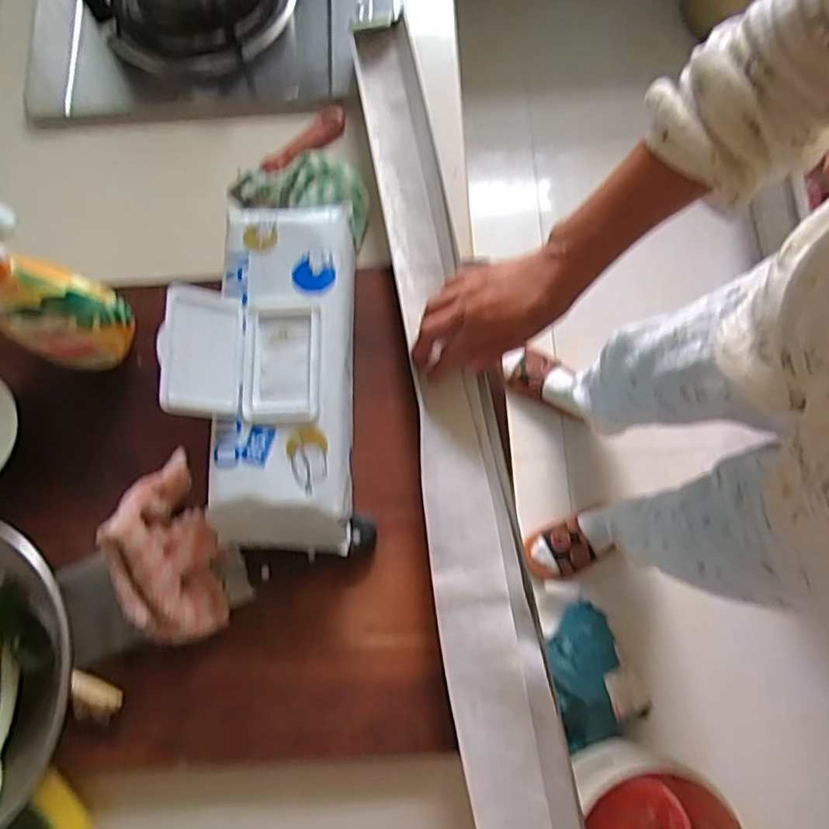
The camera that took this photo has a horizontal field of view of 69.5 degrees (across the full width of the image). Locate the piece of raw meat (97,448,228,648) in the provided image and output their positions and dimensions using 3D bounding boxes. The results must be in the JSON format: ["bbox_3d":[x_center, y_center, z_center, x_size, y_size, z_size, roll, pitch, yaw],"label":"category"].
[{"bbox_3d":[-0.206,0.108,0.494,0.072,0.058,0.151,-12,76,-2],"label":"piece of raw meat"}]

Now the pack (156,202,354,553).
[{"bbox_3d":[-0.120,-0.047,0.487,0.135,0.071,0.302,-2,76,1],"label":"pack"}]

